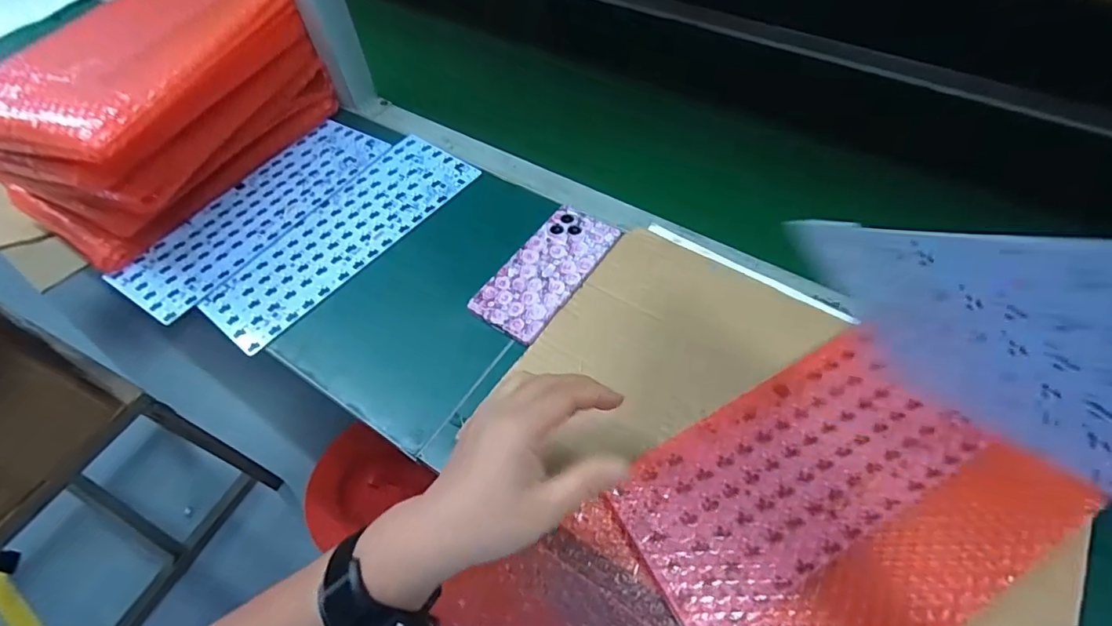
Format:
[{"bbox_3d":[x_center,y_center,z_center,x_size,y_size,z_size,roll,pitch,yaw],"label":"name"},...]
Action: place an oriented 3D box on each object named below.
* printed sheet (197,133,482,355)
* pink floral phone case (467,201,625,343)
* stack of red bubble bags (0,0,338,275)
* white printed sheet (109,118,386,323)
[{"bbox_3d":[-0.229,-0.091,0.556,0.112,0.005,0.305,32,63,22],"label":"printed sheet"},{"bbox_3d":[-0.008,-0.044,0.506,0.077,0.004,0.163,29,62,20],"label":"pink floral phone case"},{"bbox_3d":[-0.423,-0.223,0.561,0.190,0.157,0.309,15,58,13],"label":"stack of red bubble bags"},{"bbox_3d":[-0.333,-0.121,0.579,0.112,0.007,0.308,26,61,19],"label":"white printed sheet"}]

